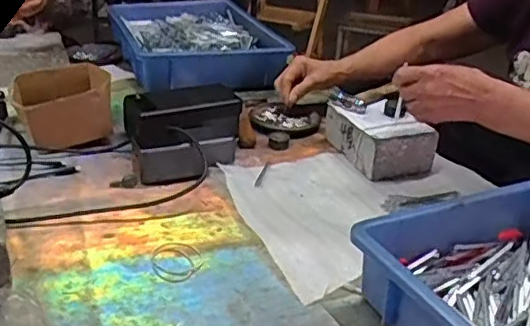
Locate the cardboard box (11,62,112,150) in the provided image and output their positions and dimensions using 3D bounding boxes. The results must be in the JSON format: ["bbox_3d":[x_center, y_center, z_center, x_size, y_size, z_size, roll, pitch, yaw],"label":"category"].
[{"bbox_3d":[-0.291,-0.079,0.882,0.127,0.084,0.144,-10,29,-25],"label":"cardboard box"}]

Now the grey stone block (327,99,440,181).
[{"bbox_3d":[0.164,-0.044,0.878,0.099,0.072,0.160,-9,29,-23],"label":"grey stone block"}]

